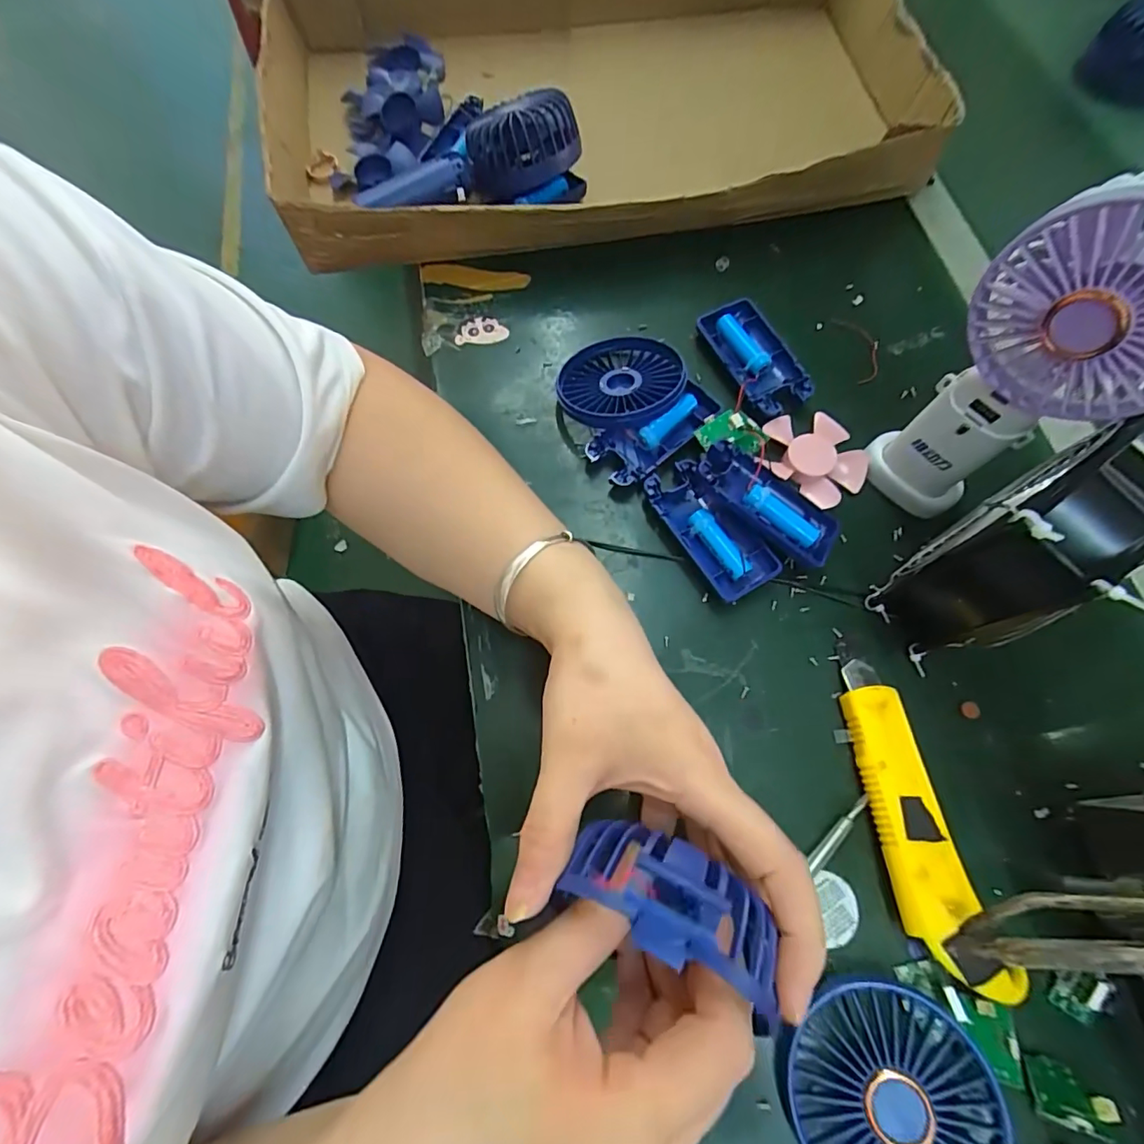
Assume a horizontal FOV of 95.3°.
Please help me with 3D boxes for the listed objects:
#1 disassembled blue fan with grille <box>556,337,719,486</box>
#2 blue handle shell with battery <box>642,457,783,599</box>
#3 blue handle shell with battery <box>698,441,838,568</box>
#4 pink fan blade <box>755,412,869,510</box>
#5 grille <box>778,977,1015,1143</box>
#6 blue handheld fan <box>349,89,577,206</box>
[{"bbox_3d":[0.039,-0.120,0.355,0.092,0.031,0.103,-35,74,-12],"label":"disassembled blue fan with grille"},{"bbox_3d":[0.086,-0.027,0.330,0.045,0.017,0.093,-30,73,-10],"label":"blue handle shell with battery"},{"bbox_3d":[0.121,-0.042,0.327,0.094,0.017,0.047,39,58,4],"label":"blue handle shell with battery"},{"bbox_3d":[0.160,-0.079,0.347,0.058,0.013,0.070,-41,76,-13],"label":"pink fan blade"},{"bbox_3d":[0.139,0.232,0.229,0.084,0.018,0.085,0,70,0],"label":"grille"},{"bbox_3d":[-0.080,-0.311,0.399,0.171,0.054,0.067,-8,71,-3],"label":"blue handheld fan"}]

